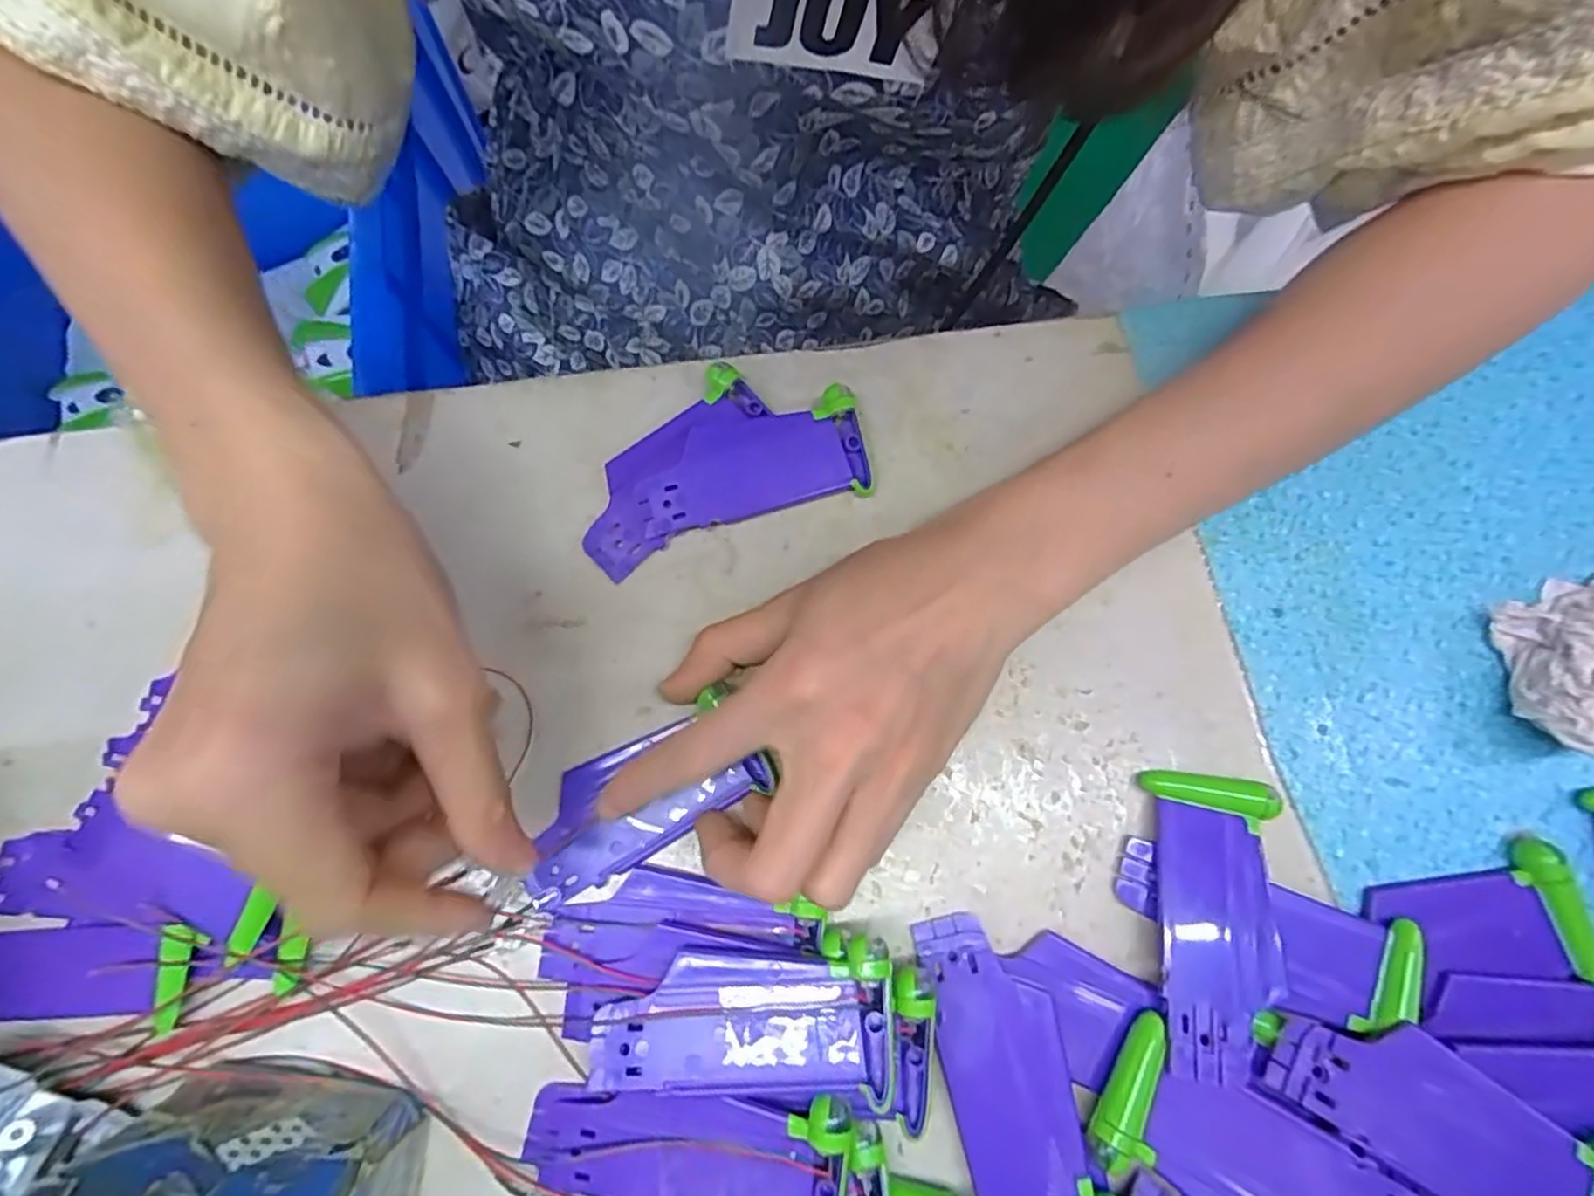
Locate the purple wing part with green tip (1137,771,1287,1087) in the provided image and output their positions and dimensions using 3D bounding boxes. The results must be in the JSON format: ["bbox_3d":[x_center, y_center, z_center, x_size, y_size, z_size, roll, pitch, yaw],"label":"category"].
[{"bbox_3d":[0.137,0.103,0.224,0.039,0.010,0.088,7,75,1],"label":"purple wing part with green tip"}]

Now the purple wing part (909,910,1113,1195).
[{"bbox_3d":[0.064,0.144,0.211,0.037,0.013,0.088,-15,75,-5],"label":"purple wing part"}]

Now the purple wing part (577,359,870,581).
[{"bbox_3d":[-0.031,-0.055,0.268,0.110,0.016,0.059,-19,76,-6],"label":"purple wing part"}]

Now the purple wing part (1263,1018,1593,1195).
[{"bbox_3d":[0.188,0.151,0.199,0.087,0.008,0.037,26,73,13],"label":"purple wing part"}]

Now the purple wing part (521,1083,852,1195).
[{"bbox_3d":[-0.034,0.160,0.204,0.095,0.009,0.041,8,84,10],"label":"purple wing part"}]

